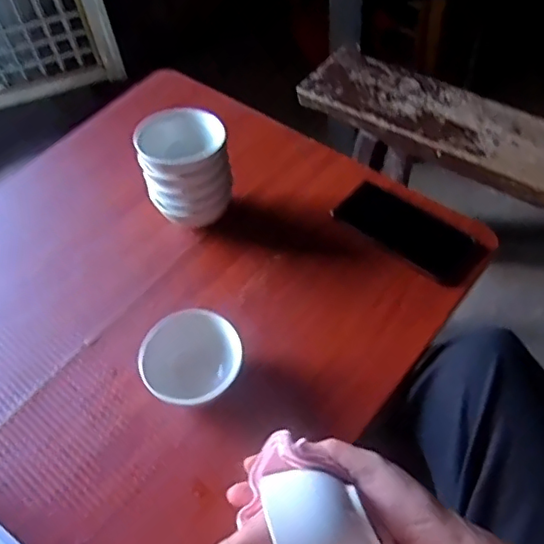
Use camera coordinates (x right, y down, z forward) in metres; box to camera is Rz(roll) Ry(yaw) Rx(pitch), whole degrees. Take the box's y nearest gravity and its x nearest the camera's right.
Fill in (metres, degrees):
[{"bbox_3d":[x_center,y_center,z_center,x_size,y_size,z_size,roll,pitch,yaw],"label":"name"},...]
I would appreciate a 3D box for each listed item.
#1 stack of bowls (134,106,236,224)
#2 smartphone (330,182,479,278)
[{"bbox_3d":[-0.097,-0.117,0.682,0.097,0.130,0.087,-15,54,-6],"label":"stack of bowls"},{"bbox_3d":[0.158,-0.055,0.702,0.156,0.014,0.072,35,64,26],"label":"smartphone"}]

